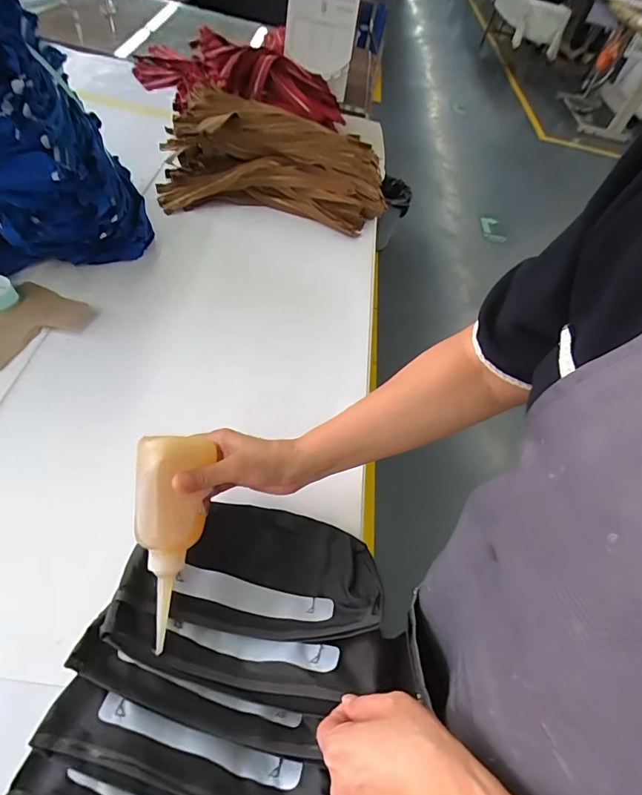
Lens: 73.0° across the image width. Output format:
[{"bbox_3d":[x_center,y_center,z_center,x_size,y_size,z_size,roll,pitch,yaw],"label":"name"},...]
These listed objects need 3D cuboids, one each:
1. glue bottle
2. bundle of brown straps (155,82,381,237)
[{"bbox_3d":[-0.134,0.121,0.385,0.059,0.047,0.175,3,89,-2],"label":"glue bottle"},{"bbox_3d":[-0.086,-0.454,0.835,0.418,0.138,0.229,12,52,-3],"label":"bundle of brown straps"}]

